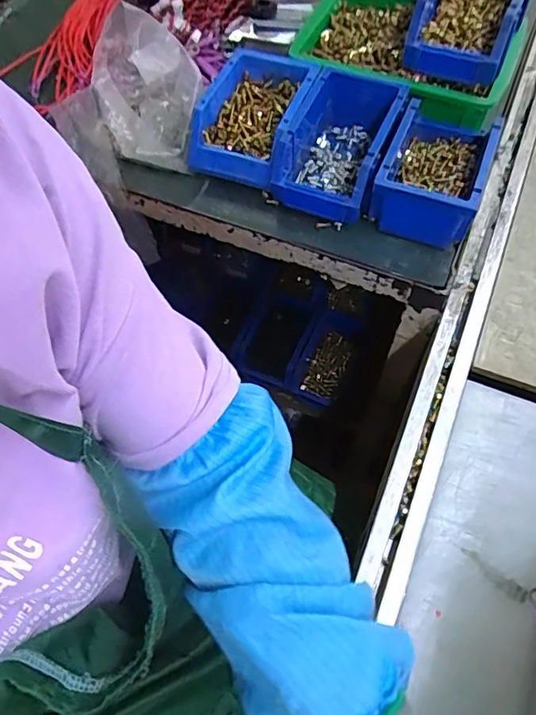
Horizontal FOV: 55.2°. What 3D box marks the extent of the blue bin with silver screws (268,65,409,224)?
[{"bbox_3d":[0.077,-0.238,0.578,0.111,0.077,0.165,20,64,13],"label":"blue bin with silver screws"}]

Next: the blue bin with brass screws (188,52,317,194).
[{"bbox_3d":[-0.015,-0.274,0.603,0.111,0.076,0.158,21,64,14],"label":"blue bin with brass screws"}]

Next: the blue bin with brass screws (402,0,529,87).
[{"bbox_3d":[0.227,-0.390,0.574,0.110,0.065,0.164,19,64,13],"label":"blue bin with brass screws"}]

